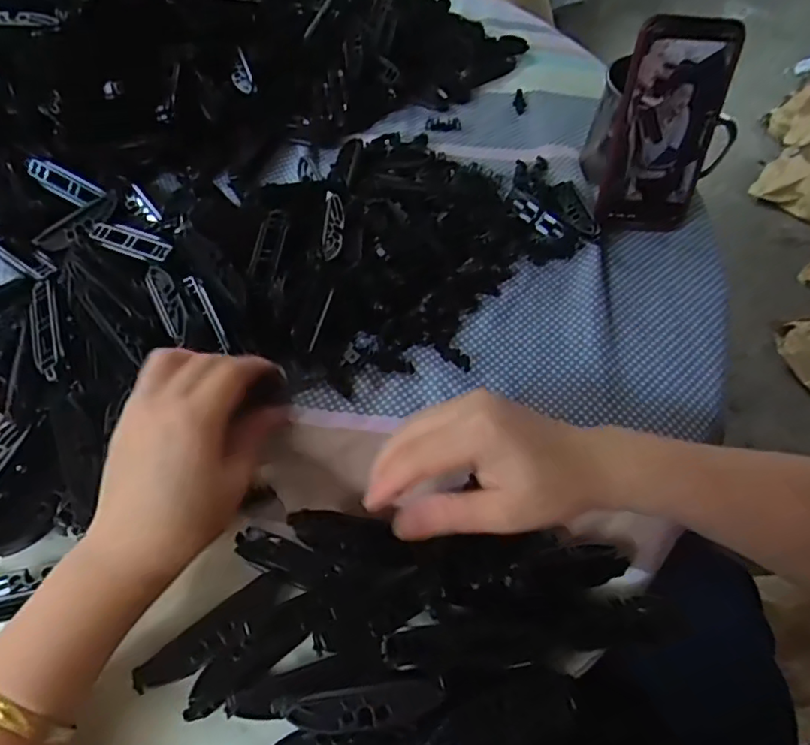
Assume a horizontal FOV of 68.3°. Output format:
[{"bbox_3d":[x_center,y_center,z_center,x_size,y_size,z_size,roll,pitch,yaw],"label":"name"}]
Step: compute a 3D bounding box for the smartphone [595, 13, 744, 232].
[{"bbox_3d":[0.208,-0.192,0.475,0.077,0.158,0.013,5,32,1],"label":"smartphone"}]

